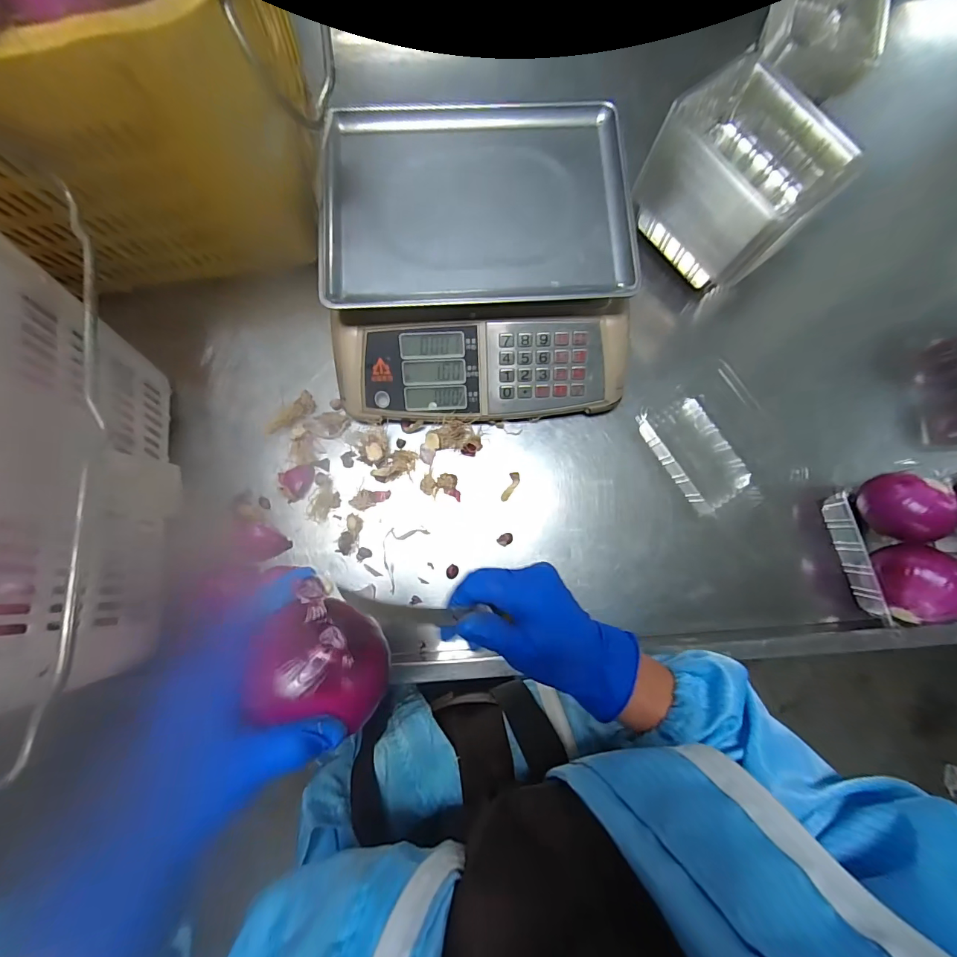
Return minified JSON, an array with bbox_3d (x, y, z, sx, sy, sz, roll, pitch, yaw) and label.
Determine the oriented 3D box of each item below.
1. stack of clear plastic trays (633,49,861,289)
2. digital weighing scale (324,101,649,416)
[{"bbox_3d":[0.300,-0.351,0.500,0.133,0.132,0.183,-36,83,-5],"label":"stack of clear plastic trays"},{"bbox_3d":[0.001,-0.247,0.499,0.331,0.117,0.336,-3,82,0],"label":"digital weighing scale"}]

